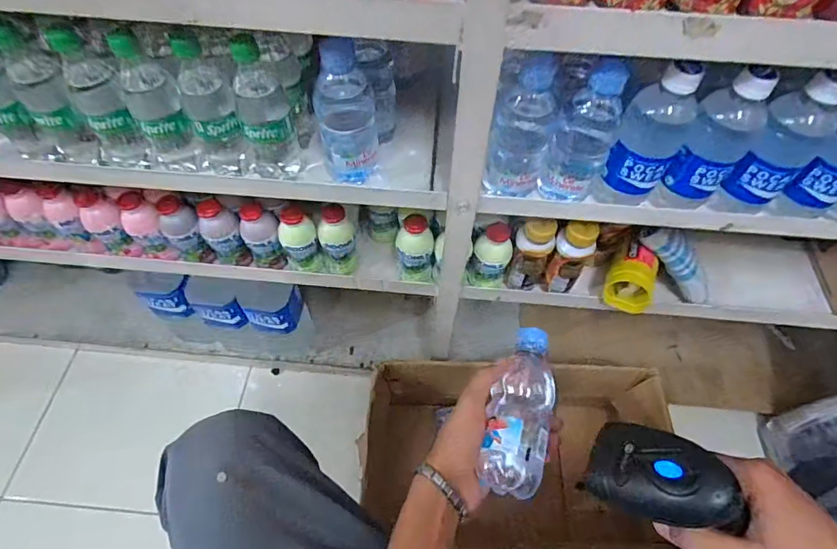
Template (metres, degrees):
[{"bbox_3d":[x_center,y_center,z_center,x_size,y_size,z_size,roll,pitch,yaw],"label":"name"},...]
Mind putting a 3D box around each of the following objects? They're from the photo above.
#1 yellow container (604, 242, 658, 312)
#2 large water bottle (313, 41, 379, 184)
[{"bbox_3d":[0.304,0.008,0.657,0.069,0.063,0.071,1,58,-1],"label":"yellow container"},{"bbox_3d":[-0.076,-0.174,0.494,0.061,0.152,0.073,-5,59,-5],"label":"large water bottle"}]

